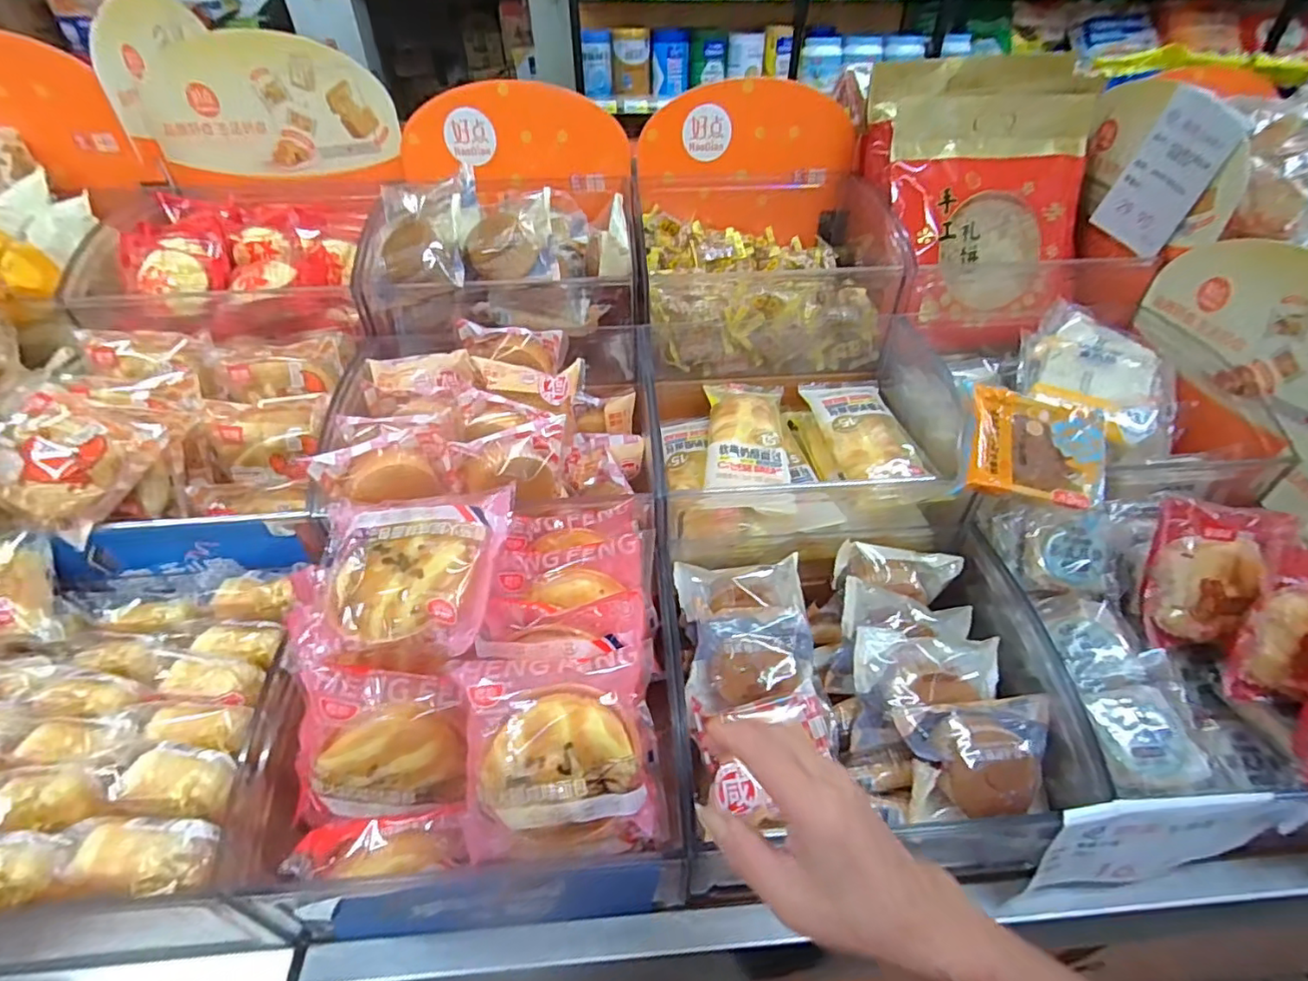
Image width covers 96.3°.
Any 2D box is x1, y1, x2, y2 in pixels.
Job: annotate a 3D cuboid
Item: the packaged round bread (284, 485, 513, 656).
[{"bbox_3d":[-0.182,0.055,0.428,0.140,0.047,0.133,2,56,-5],"label":"packaged round bread"}]

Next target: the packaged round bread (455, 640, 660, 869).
[{"bbox_3d":[-0.063,0.177,0.401,0.130,0.029,0.125,1,82,-5],"label":"packaged round bread"}]

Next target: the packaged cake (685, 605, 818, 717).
[{"bbox_3d":[0.082,0.144,0.509,0.113,0.043,0.078,-8,41,-9],"label":"packaged cake"}]

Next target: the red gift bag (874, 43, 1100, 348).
[{"bbox_3d":[0.424,-0.362,0.724,0.282,0.345,0.095,-4,7,-6],"label":"red gift bag"}]

